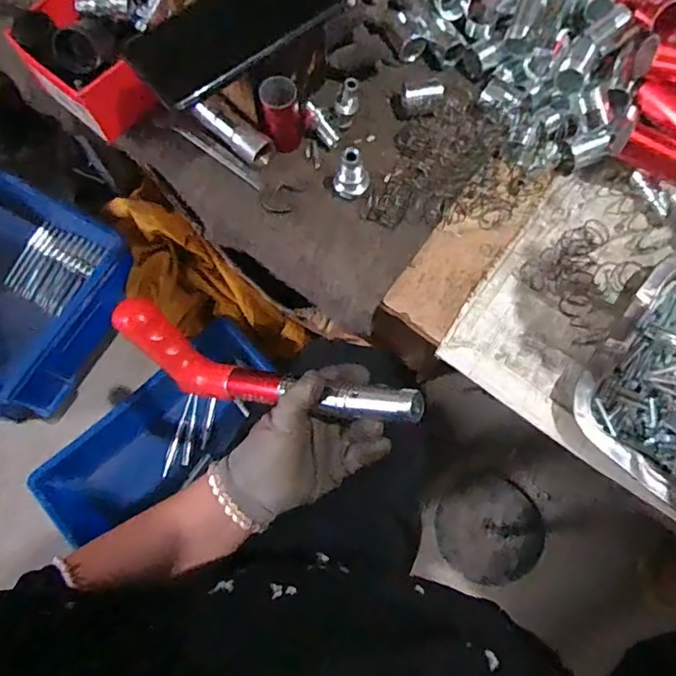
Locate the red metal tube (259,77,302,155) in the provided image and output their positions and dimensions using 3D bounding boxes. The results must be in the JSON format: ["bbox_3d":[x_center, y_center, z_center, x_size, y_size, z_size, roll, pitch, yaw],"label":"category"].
[{"bbox_3d":[-0.047,-0.187,0.461,0.029,0.061,0.023,-8,73,-2],"label":"red metal tube"}]

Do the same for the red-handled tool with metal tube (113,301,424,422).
[{"bbox_3d":[-0.067,0.030,0.468,0.286,0.062,0.057,13,73,23],"label":"red-handled tool with metal tube"}]

